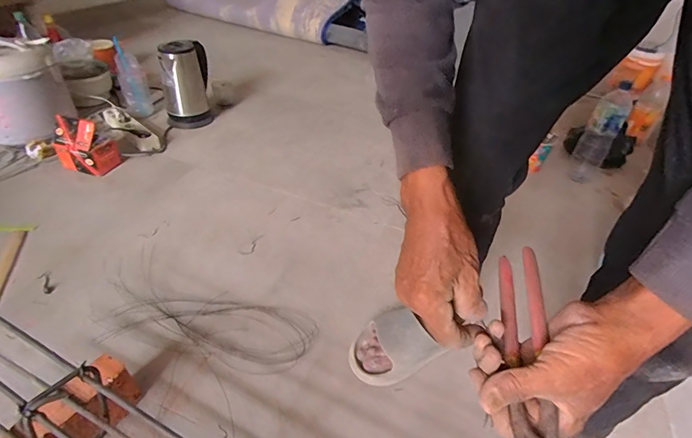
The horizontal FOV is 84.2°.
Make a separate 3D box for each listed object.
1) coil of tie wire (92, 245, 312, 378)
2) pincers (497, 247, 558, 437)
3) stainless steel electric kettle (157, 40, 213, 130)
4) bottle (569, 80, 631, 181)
[{"bbox_3d":[-0.285,0.184,0.734,0.439,0.034,0.200,17,43,14],"label":"coil of tie wire"},{"bbox_3d":[0.154,0.112,0.327,0.027,0.035,0.219,12,44,7],"label":"pincers"},{"bbox_3d":[-0.538,-0.454,1.290,0.158,0.247,0.139,-11,44,-17],"label":"stainless steel electric kettle"},{"bbox_3d":[0.738,-0.248,1.114,0.081,0.280,0.090,32,47,28],"label":"bottle"}]

